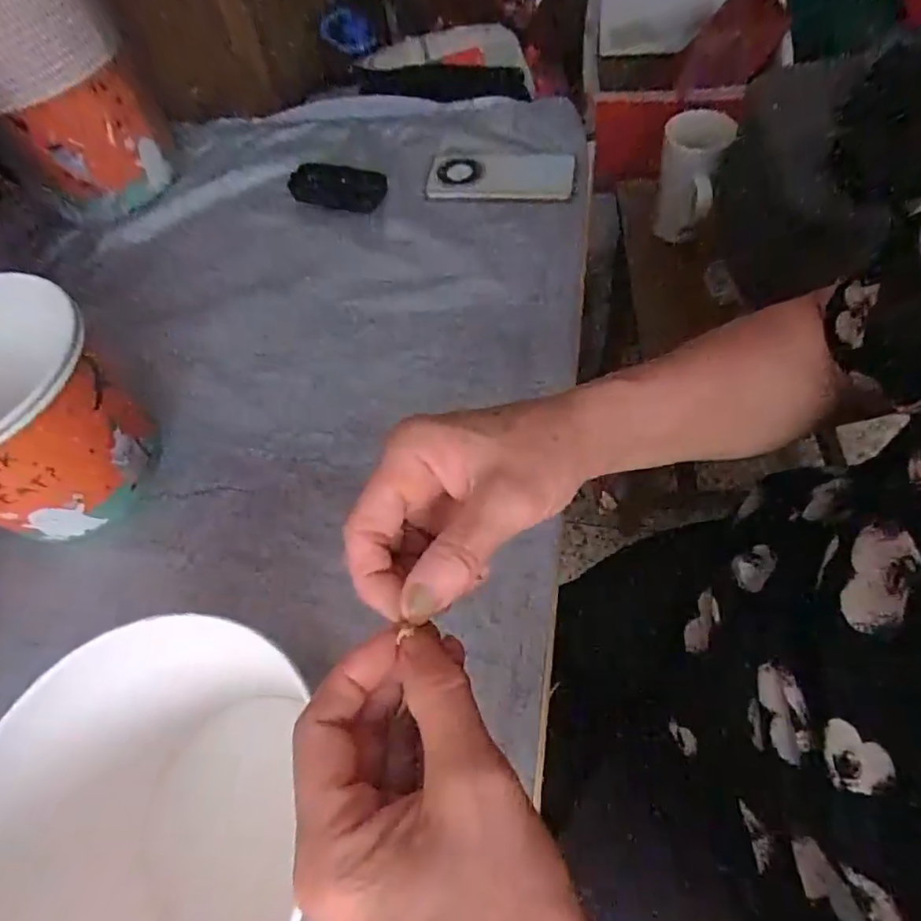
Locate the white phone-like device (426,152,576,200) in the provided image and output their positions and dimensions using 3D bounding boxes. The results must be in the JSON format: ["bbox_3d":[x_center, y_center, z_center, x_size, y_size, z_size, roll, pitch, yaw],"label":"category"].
[{"bbox_3d":[0.045,-0.320,0.640,0.161,0.013,0.073,-1,60,2],"label":"white phone-like device"}]

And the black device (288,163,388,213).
[{"bbox_3d":[-0.136,-0.300,0.627,0.102,0.025,0.049,11,61,9],"label":"black device"}]

